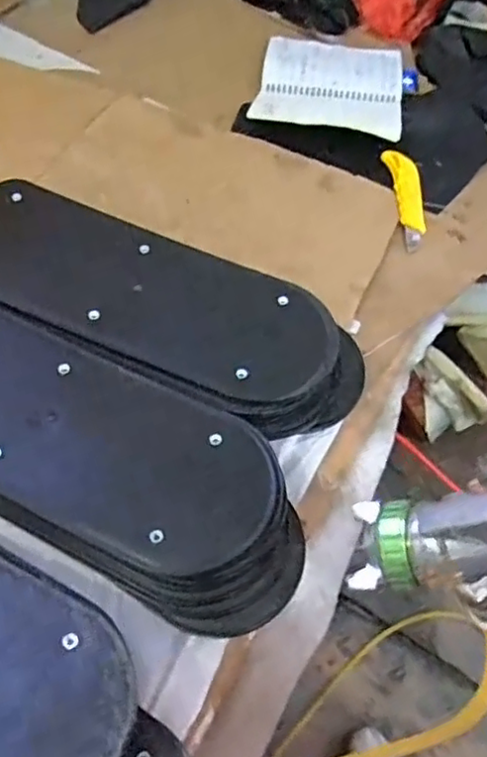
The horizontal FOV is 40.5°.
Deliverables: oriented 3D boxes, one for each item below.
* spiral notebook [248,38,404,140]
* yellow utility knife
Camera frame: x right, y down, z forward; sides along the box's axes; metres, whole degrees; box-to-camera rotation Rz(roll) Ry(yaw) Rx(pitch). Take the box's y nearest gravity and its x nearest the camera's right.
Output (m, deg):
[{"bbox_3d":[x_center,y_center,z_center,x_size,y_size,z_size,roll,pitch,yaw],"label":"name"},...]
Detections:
[{"bbox_3d":[0.131,-0.436,0.986,0.207,0.029,0.261,10,53,3],"label":"spiral notebook"},{"bbox_3d":[0.212,-0.231,0.853,0.034,0.024,0.160,-3,68,-7],"label":"yellow utility knife"}]

